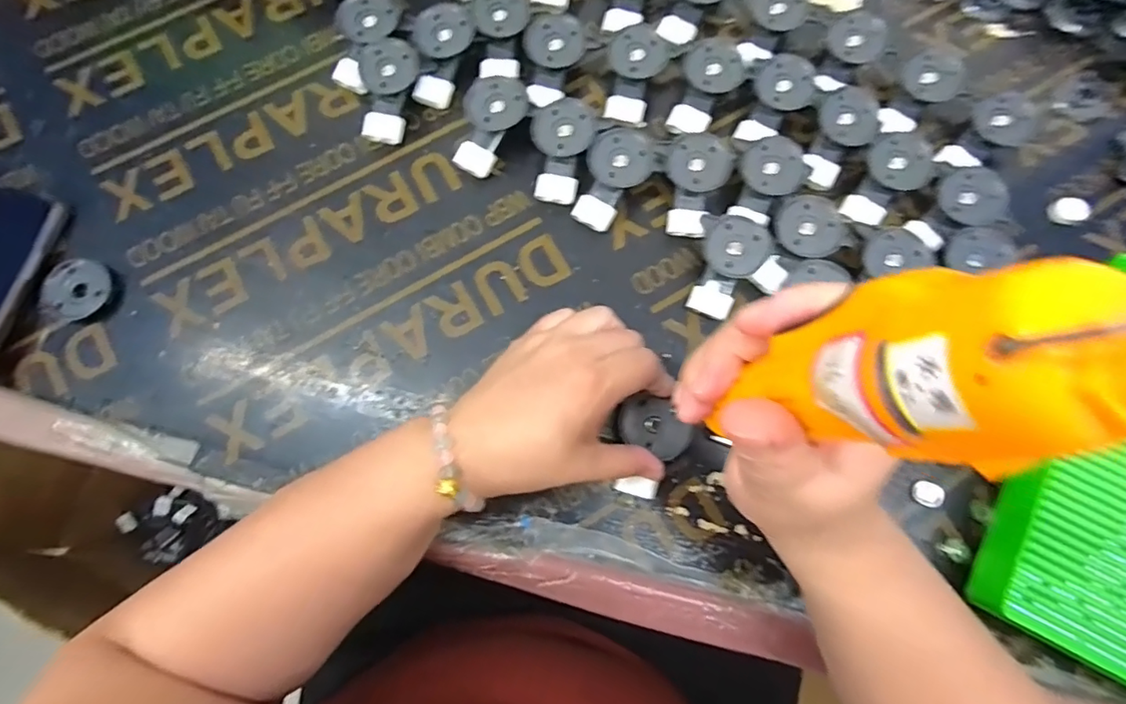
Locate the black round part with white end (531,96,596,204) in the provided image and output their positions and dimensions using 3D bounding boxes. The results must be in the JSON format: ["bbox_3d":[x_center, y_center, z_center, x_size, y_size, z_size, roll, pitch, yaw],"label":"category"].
[{"bbox_3d":[-0.001,-0.141,0.376,0.040,0.027,0.064,8,79,2],"label":"black round part with white end"}]

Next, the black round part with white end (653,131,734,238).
[{"bbox_3d":[0.086,-0.116,0.372,0.050,0.028,0.066,17,79,3],"label":"black round part with white end"}]

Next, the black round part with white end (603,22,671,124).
[{"bbox_3d":[0.051,-0.200,0.386,0.039,0.019,0.064,16,79,3],"label":"black round part with white end"}]

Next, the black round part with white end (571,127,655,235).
[{"bbox_3d":[0.033,-0.123,0.379,0.042,0.027,0.068,39,81,7],"label":"black round part with white end"}]

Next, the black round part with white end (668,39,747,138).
[{"bbox_3d":[0.103,-0.192,0.388,0.041,0.019,0.070,27,80,5],"label":"black round part with white end"}]

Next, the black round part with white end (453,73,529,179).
[{"bbox_3d":[-0.054,-0.162,0.380,0.040,0.012,0.070,27,101,5],"label":"black round part with white end"}]

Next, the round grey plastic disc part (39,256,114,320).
[{"bbox_3d":[-0.329,-0.042,0.363,0.037,0.009,0.043,23,79,5],"label":"round grey plastic disc part"}]

